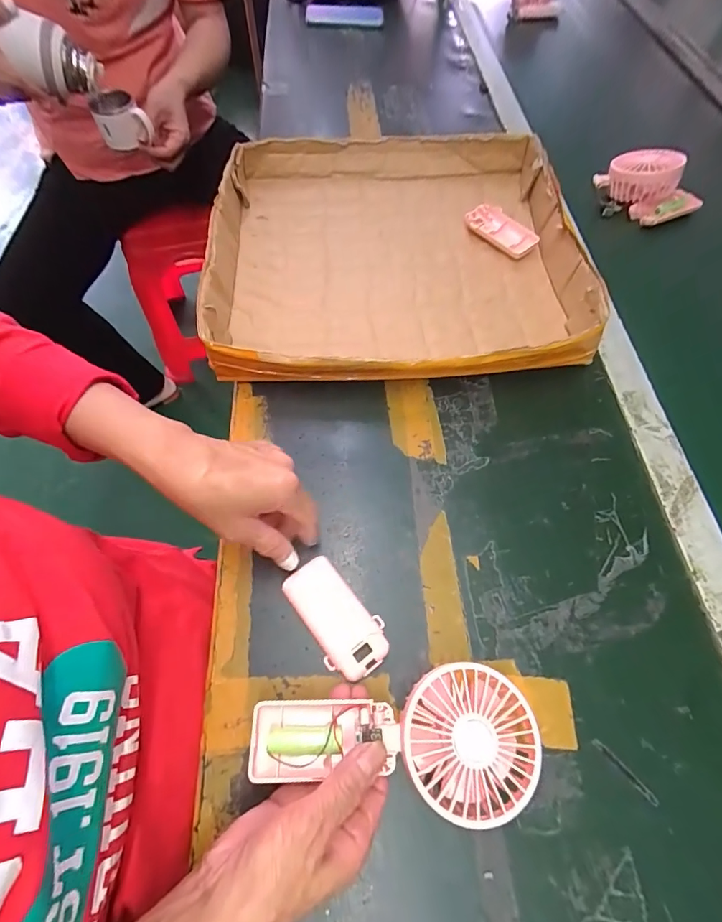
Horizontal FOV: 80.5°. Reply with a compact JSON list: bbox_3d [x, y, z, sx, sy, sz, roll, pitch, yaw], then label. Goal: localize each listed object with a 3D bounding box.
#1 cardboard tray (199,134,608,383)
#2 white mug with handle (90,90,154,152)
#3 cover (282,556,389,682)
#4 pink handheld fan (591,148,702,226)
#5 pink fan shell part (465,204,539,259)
[{"bbox_3d":[0.037,-0.254,0.518,0.416,0.064,0.381,-2,63,-2],"label":"cardboard tray"},{"bbox_3d":[-0.367,-0.523,0.654,0.073,0.066,0.073,-24,65,-12],"label":"white mug with handle"},{"bbox_3d":[-0.019,0.124,0.338,0.050,0.019,0.093,-30,67,-15],"label":"cover"},{"bbox_3d":[0.386,-0.369,0.575,0.075,0.063,0.122,-41,70,-19],"label":"pink handheld fan"},{"bbox_3d":[0.181,-0.298,0.552,0.043,0.021,0.092,-41,70,-19],"label":"pink fan shell part"}]

